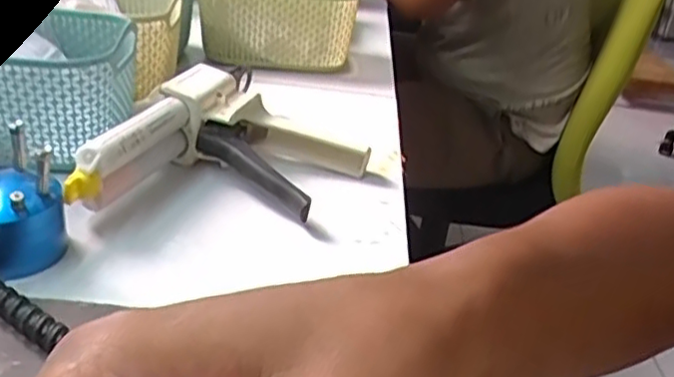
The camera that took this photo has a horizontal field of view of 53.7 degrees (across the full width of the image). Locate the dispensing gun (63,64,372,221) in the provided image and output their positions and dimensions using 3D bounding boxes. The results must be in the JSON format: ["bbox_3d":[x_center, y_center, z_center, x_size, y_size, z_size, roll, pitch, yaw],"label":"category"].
[{"bbox_3d":[-0.074,-0.021,0.445,0.138,0.061,0.184,17,30,18],"label":"dispensing gun"}]

